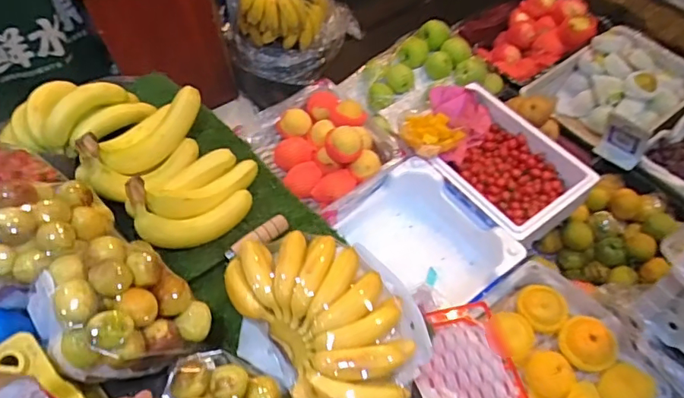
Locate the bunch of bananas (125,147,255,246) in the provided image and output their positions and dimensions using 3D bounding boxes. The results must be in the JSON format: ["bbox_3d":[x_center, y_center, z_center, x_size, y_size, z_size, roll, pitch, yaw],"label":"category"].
[{"bbox_3d":[-0.196,-0.014,0.703,0.105,0.099,0.182,24,59,18],"label":"bunch of bananas"}]

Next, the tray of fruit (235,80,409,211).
[{"bbox_3d":[-0.046,-0.152,1.315,0.310,0.124,0.365,-31,59,-19],"label":"tray of fruit"}]

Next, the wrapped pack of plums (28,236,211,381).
[{"bbox_3d":[-0.217,0.106,0.505,0.122,0.107,0.111,-38,62,-23],"label":"wrapped pack of plums"}]

